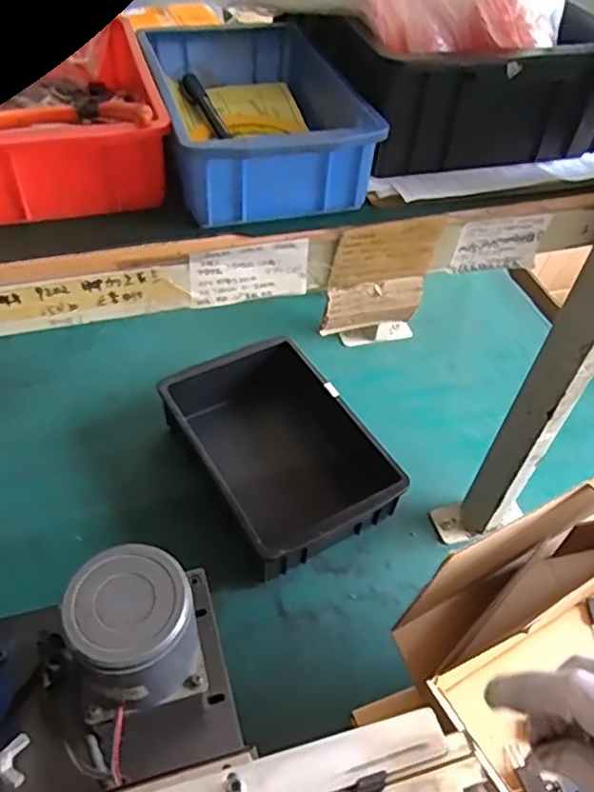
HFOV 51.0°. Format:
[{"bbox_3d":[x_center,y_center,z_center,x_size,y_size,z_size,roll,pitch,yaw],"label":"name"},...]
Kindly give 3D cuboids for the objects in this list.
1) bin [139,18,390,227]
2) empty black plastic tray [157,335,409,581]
[{"bbox_3d":[-0.029,-0.204,0.449,0.128,0.056,0.199,-8,50,-12],"label":"bin"},{"bbox_3d":[-0.014,0.064,0.797,0.226,0.084,0.290,-23,55,-23],"label":"empty black plastic tray"}]

